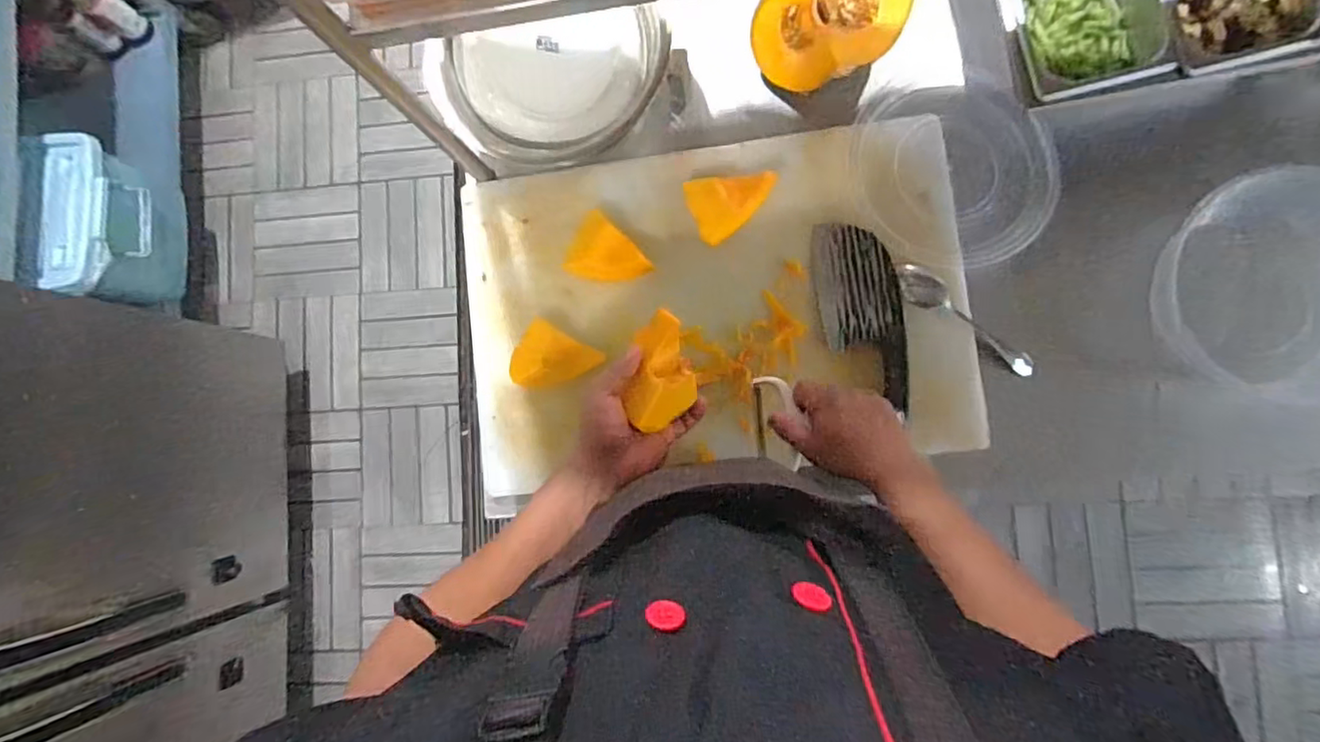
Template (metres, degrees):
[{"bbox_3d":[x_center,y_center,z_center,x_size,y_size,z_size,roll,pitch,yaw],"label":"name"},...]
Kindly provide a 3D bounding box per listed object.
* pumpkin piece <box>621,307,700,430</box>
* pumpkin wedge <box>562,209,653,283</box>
[{"bbox_3d":[0.002,0.000,0.614,0.058,0.054,0.103,-9,84,6],"label":"pumpkin piece"},{"bbox_3d":[-0.070,-0.135,0.738,0.074,0.029,0.099,-42,82,2],"label":"pumpkin wedge"}]

